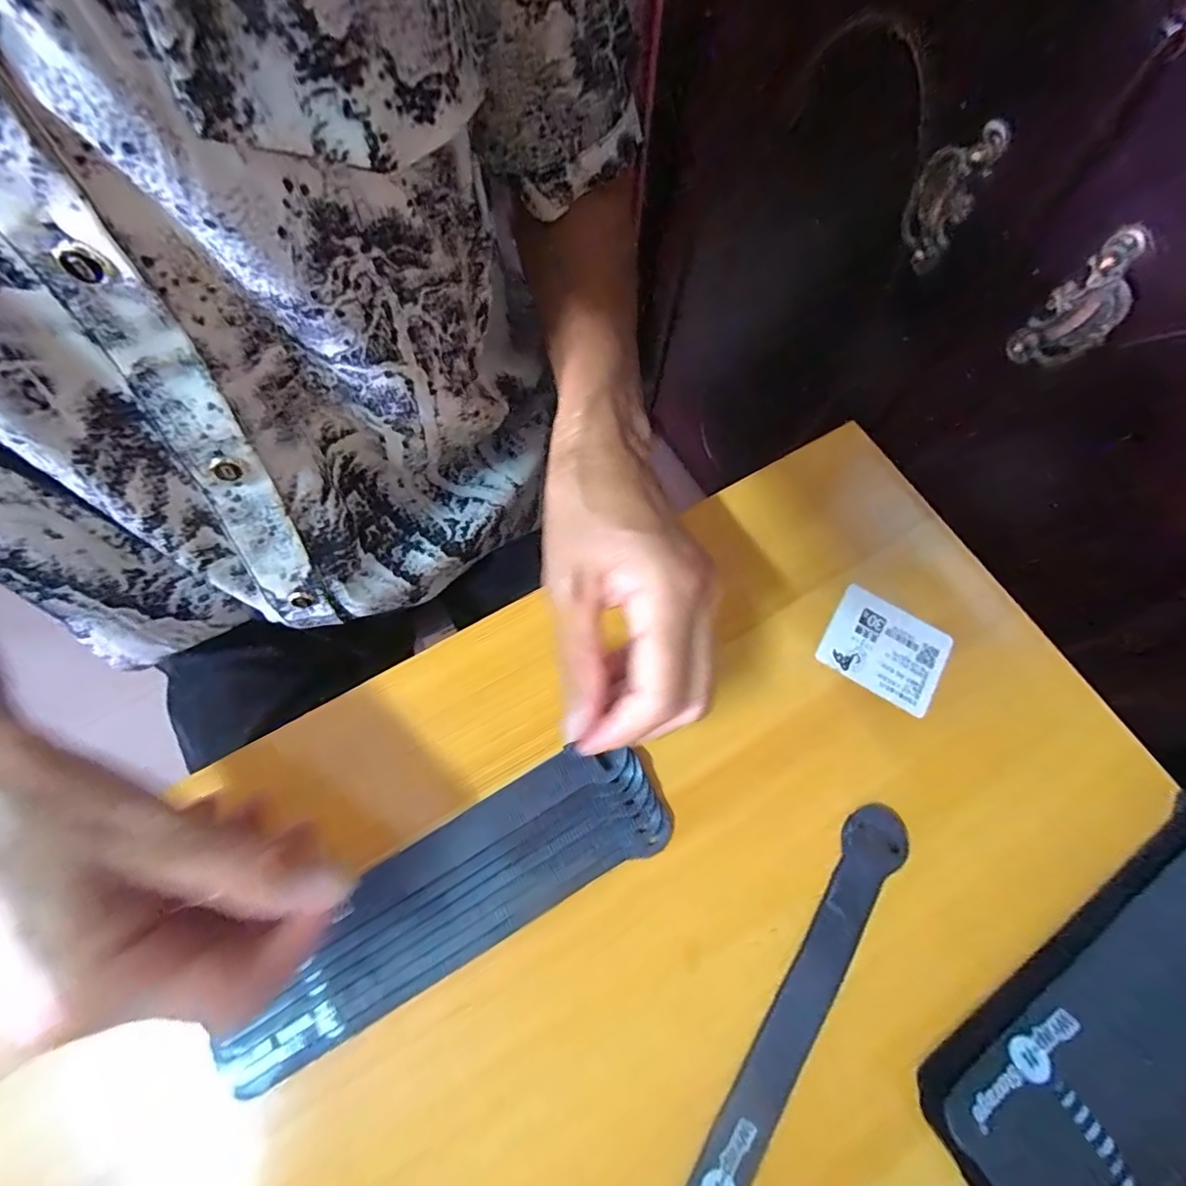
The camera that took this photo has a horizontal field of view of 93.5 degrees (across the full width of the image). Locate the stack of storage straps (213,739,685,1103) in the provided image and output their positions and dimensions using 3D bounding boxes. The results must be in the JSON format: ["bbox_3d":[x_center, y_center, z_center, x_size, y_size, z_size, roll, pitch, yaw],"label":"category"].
[{"bbox_3d":[-0.062,0.133,0.241,0.197,0.013,0.056,-30,71,-12],"label":"stack of storage straps"}]

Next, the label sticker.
[{"bbox_3d":[0.153,0.028,0.294,0.059,0.005,0.050,28,73,10],"label":"label sticker"}]

